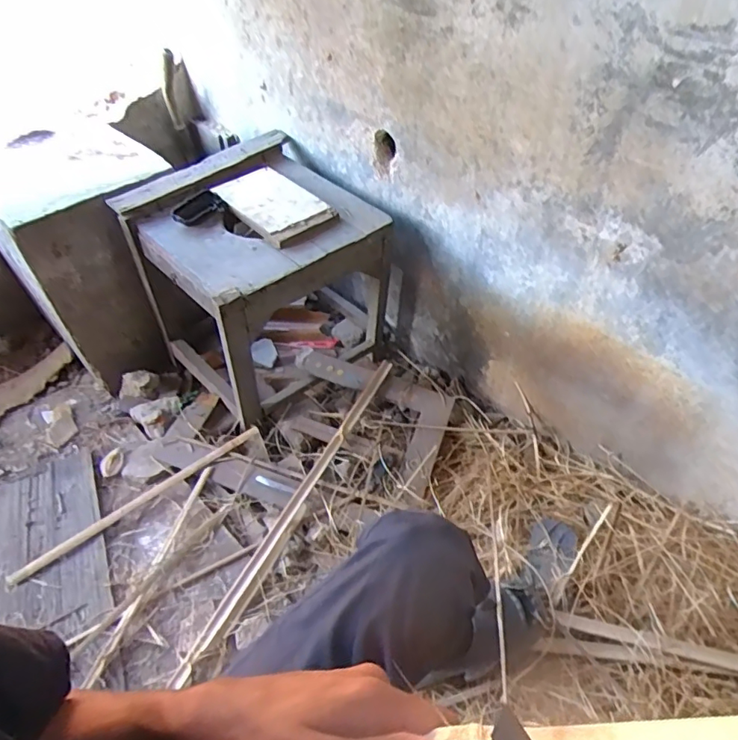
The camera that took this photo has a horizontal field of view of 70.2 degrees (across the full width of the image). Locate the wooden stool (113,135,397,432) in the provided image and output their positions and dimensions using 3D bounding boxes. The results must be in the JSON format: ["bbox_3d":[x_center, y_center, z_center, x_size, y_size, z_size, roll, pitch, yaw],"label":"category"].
[{"bbox_3d":[-0.243,-0.217,1.269,0.462,0.433,0.462,-36,56,-26],"label":"wooden stool"}]

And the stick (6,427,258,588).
[{"bbox_3d":[-0.483,0.278,1.129,0.544,0.029,0.025,-33,55,-24],"label":"stick"}]

